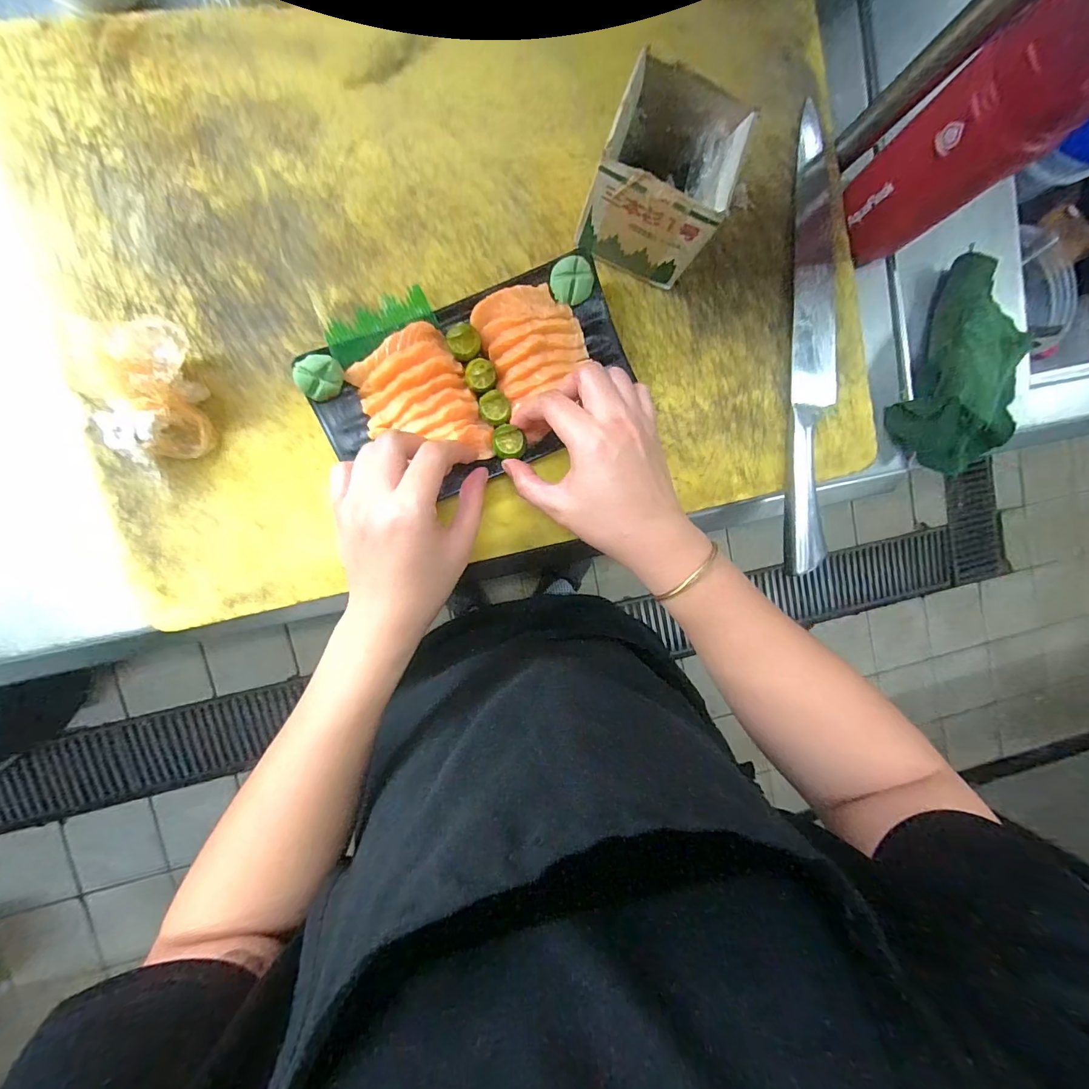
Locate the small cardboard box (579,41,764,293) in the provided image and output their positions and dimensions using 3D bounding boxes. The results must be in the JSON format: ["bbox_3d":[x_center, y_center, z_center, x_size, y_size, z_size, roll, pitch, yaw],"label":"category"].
[{"bbox_3d":[0.079,-0.244,0.314,0.088,0.083,0.085,21,90,-9],"label":"small cardboard box"}]

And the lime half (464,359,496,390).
[{"bbox_3d":[-0.045,-0.119,0.321,0.020,0.007,0.020,-4,94,-8],"label":"lime half"}]

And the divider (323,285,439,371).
[{"bbox_3d":[-0.112,-0.149,0.314,0.072,0.004,0.032,-28,94,-8],"label":"divider"}]

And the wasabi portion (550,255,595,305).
[{"bbox_3d":[0.020,-0.184,0.321,0.030,0.006,0.029,-7,110,2],"label":"wasabi portion"}]

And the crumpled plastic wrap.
[{"bbox_3d":[-0.250,-0.100,0.295,0.051,0.042,0.085,3,93,-9],"label":"crumpled plastic wrap"}]

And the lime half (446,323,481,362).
[{"bbox_3d":[-0.055,-0.138,0.315,0.022,0.013,0.020,-5,94,-8],"label":"lime half"}]

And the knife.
[{"bbox_3d":[0.220,-0.162,0.374,0.043,0.015,0.364,0,94,-8],"label":"knife"}]

